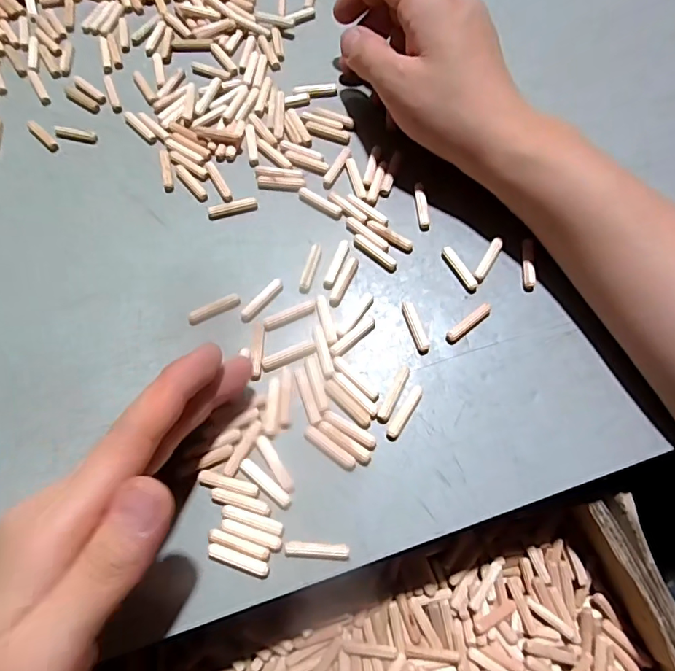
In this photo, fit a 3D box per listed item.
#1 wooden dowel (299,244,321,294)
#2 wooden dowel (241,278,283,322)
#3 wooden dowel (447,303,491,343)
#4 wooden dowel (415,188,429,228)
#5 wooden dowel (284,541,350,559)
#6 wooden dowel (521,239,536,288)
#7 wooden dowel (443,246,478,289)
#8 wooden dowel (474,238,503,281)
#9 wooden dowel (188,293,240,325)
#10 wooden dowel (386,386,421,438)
[{"bbox_3d":[-0.015,-0.038,0.276,0.006,0.004,0.030,15,71,5],"label":"wooden dowel"},{"bbox_3d":[-0.041,-0.019,0.270,0.006,0.005,0.030,38,75,13],"label":"wooden dowel"},{"bbox_3d":[0.070,-0.007,0.262,0.030,0.004,0.006,-38,74,-12],"label":"wooden dowel"},{"bbox_3d":[0.050,-0.075,0.288,0.006,0.004,0.025,-4,70,-1],"label":"wooden dowel"},{"bbox_3d":[-0.009,0.098,0.224,0.029,0.004,0.006,3,70,1],"label":"wooden dowel"},{"bbox_3d":[0.106,-0.040,0.272,0.006,0.005,0.027,-1,70,0],"label":"wooden dowel"},{"bbox_3d":[0.068,-0.038,0.275,0.006,0.004,0.028,-28,73,-9],"label":"wooden dowel"},{"bbox_3d":[0.084,-0.043,0.274,0.006,0.004,0.027,30,73,10],"label":"wooden dowel"},{"bbox_3d":[-0.067,-0.014,0.269,0.029,0.007,0.006,-25,72,-8],"label":"wooden dowel"},{"bbox_3d":[0.034,0.038,0.247,0.006,0.004,0.029,33,74,11],"label":"wooden dowel"}]

